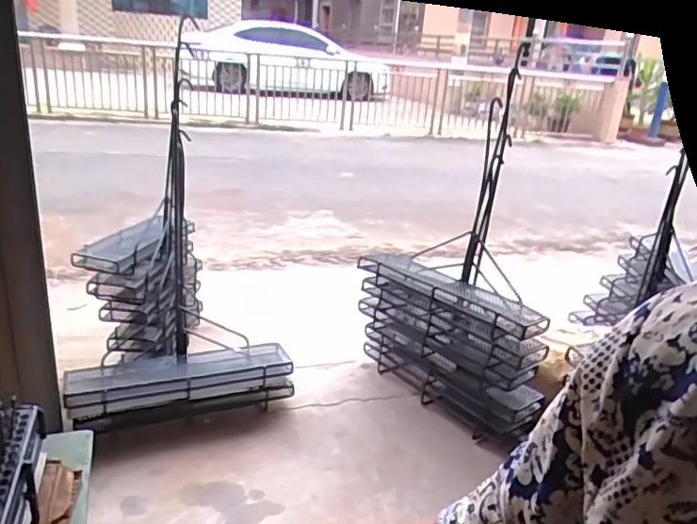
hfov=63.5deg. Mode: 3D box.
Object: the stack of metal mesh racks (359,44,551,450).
[{"bbox_3d":[0.349,-0.017,1.739,0.237,1.038,0.660,-12,28,-36],"label":"stack of metal mesh racks"}]

